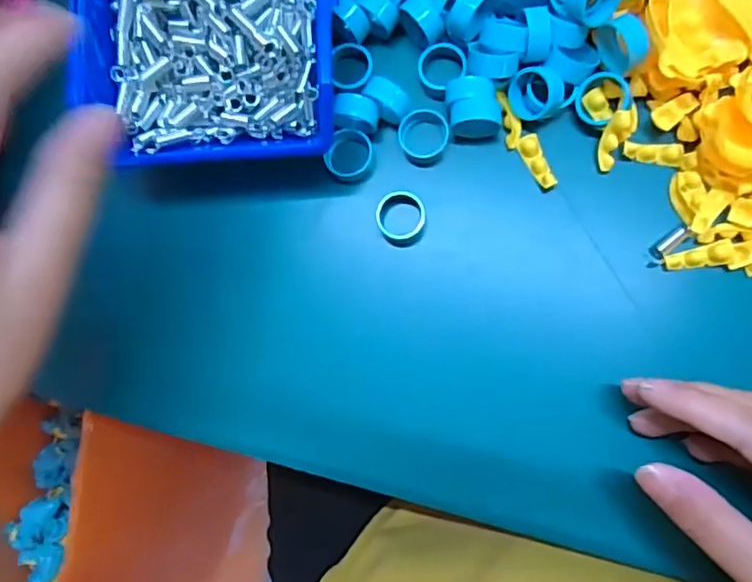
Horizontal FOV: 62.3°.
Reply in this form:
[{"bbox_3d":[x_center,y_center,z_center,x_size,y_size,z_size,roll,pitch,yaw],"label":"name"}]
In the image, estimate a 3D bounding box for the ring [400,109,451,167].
[{"bbox_3d":[0.025,-0.080,0.323,0.025,0.015,0.025,-6,83,7],"label":"ring"}]

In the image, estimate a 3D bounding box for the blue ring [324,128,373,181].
[{"bbox_3d":[-0.014,-0.072,0.326,0.023,0.008,0.026,28,88,9],"label":"blue ring"}]

